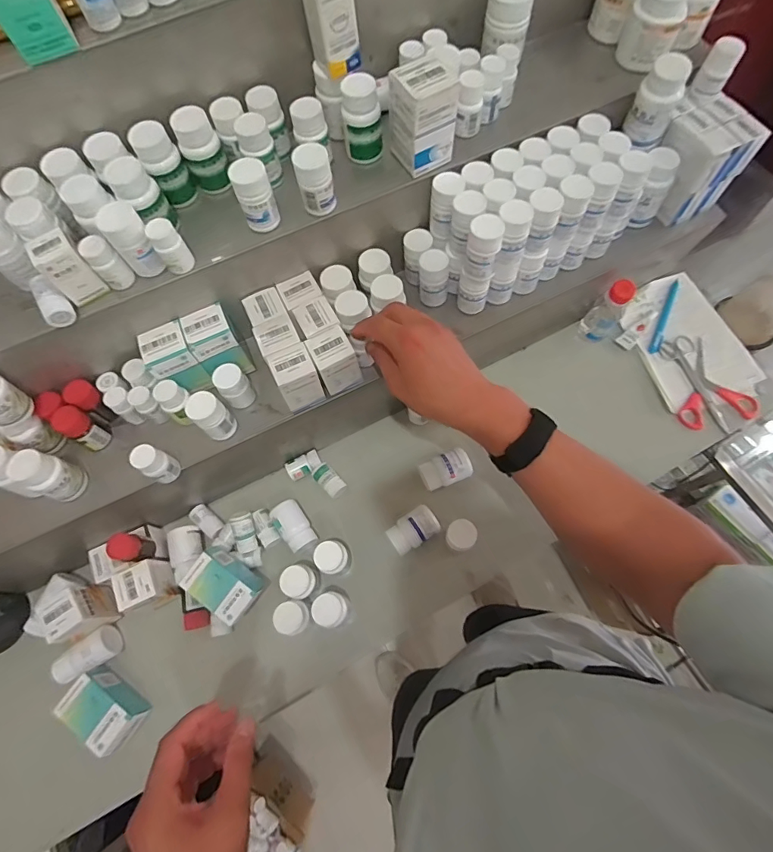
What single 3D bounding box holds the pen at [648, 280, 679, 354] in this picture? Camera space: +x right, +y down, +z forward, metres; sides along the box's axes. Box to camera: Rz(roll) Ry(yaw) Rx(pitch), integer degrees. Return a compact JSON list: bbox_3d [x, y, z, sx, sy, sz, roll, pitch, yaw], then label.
[{"bbox_3d":[0.410,-0.161,0.664,0.012,0.008,0.139,25,72,12],"label":"pen"}]

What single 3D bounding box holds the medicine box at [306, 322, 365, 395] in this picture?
[{"bbox_3d":[-0.055,-0.069,0.479,0.041,0.052,0.043,-29,70,-8],"label":"medicine box"}]

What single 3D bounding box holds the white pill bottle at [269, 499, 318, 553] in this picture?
[{"bbox_3d":[-0.117,0.127,0.567,0.037,0.033,0.060,-29,70,-8],"label":"white pill bottle"}]

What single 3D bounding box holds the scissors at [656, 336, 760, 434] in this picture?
[{"bbox_3d":[0.439,-0.062,0.616,0.094,0.011,0.140,-4,69,1],"label":"scissors"}]

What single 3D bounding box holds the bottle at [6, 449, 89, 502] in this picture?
[{"bbox_3d":[-0.341,0.050,0.454,0.031,0.069,0.037,21,71,10],"label":"bottle"}]

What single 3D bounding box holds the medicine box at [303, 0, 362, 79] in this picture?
[{"bbox_3d":[-0.047,-0.348,0.390,0.039,0.066,0.028,-22,70,-6],"label":"medicine box"}]

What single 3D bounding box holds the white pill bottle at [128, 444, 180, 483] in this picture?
[{"bbox_3d":[-0.235,0.039,0.457,0.027,0.048,0.027,25,72,11],"label":"white pill bottle"}]

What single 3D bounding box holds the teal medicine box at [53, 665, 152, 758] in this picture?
[{"bbox_3d":[-0.313,0.315,0.500,0.082,0.052,0.049,30,73,13],"label":"teal medicine box"}]

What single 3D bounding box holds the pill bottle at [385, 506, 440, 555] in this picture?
[{"bbox_3d":[0.033,0.131,0.559,0.060,0.042,0.039,-36,72,-10],"label":"pill bottle"}]

